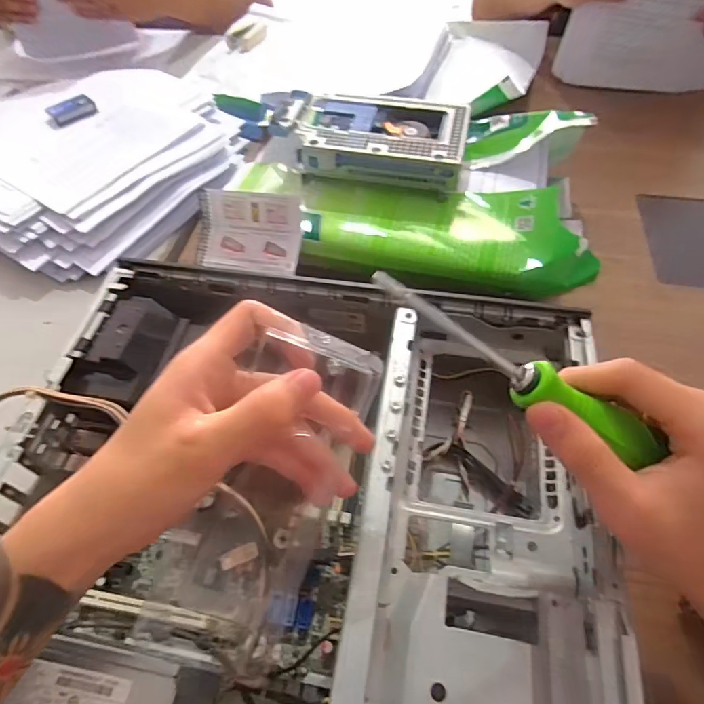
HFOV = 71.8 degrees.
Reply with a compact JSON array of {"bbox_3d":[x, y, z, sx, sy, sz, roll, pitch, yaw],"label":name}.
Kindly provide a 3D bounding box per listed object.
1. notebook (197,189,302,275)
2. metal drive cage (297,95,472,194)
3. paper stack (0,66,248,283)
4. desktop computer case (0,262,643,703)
[{"bbox_3d":[-0.101,-0.117,0.474,0.104,0.012,0.074,8,97,13],"label":"notebook"},{"bbox_3d":[0.033,-0.226,0.511,0.167,0.033,0.115,8,54,8],"label":"metal drive cage"},{"bbox_3d":[-0.318,-0.245,0.593,0.323,0.059,0.324,29,59,22],"label":"paper stack"},{"bbox_3d":[-0.048,0.111,0.312,0.379,0.107,0.333,7,54,7],"label":"desktop computer case"}]

